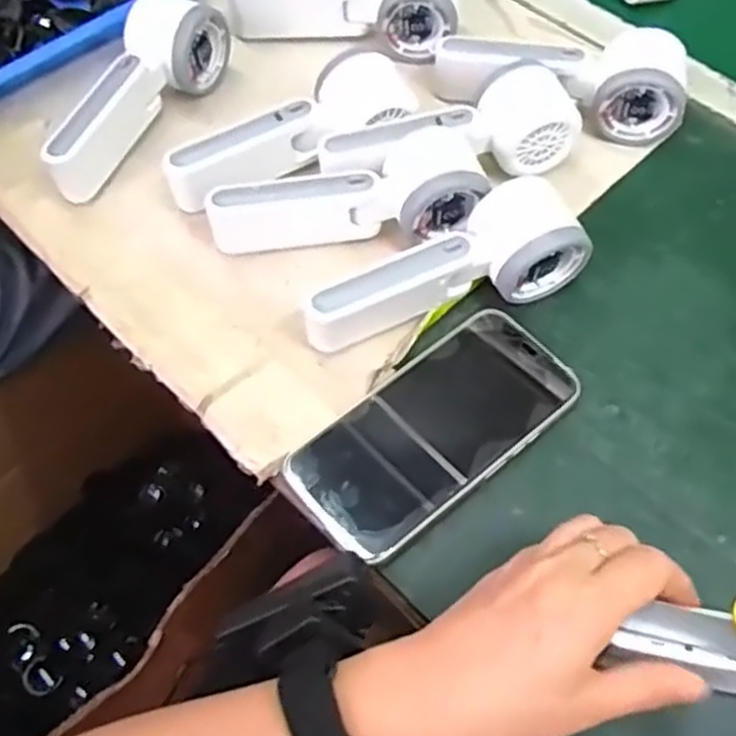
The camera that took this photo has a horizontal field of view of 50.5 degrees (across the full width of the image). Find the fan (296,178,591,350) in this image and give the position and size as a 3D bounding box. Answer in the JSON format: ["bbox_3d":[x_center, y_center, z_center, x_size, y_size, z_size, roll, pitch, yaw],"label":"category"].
[{"bbox_3d":[0.040,-0.057,0.449,0.166,0.049,0.052,-19,61,-13],"label":"fan"}]

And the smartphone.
[{"bbox_3d":[0.038,0.031,0.423,0.163,0.011,0.077,-35,66,-20],"label":"smartphone"}]

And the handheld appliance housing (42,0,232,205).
[{"bbox_3d":[-0.160,-0.188,0.527,0.053,0.058,0.168,27,62,14],"label":"handheld appliance housing"}]

